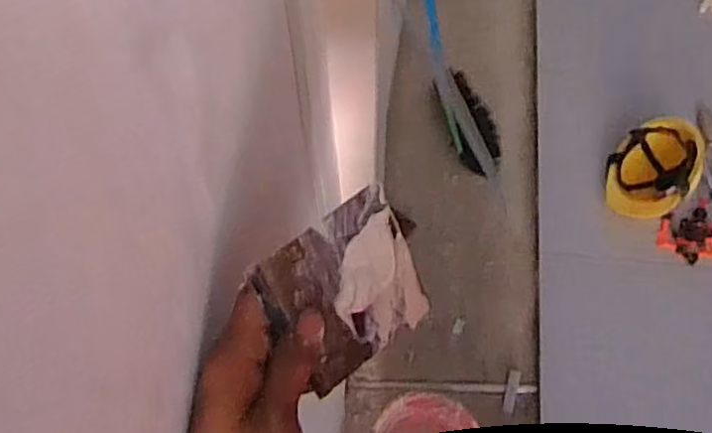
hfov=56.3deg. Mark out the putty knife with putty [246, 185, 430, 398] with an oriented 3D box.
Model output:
[{"bbox_3d":[-0.002,0.043,0.378,0.094,0.095,0.012,-37,32,-19],"label":"putty knife with putty"}]

